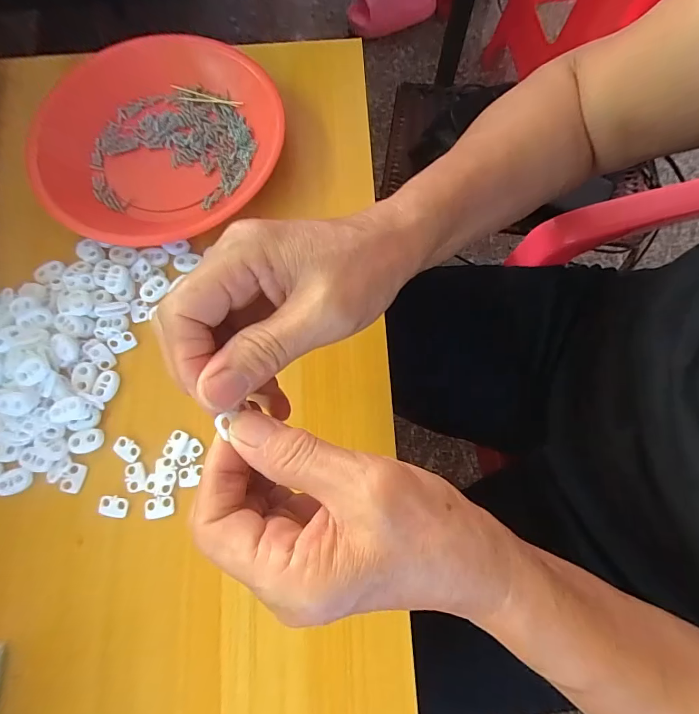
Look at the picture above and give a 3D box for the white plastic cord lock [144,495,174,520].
[{"bbox_3d":[-0.123,0.097,0.260,0.018,0.004,0.013,-13,74,-3],"label":"white plastic cord lock"}]

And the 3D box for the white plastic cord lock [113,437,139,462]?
[{"bbox_3d":[-0.149,0.062,0.268,0.018,0.004,0.012,32,77,9],"label":"white plastic cord lock"}]

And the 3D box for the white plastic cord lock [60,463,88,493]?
[{"bbox_3d":[-0.181,0.080,0.265,0.011,0.004,0.018,14,75,5],"label":"white plastic cord lock"}]

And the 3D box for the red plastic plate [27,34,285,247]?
[{"bbox_3d":[-0.147,-0.175,0.323,0.182,0.032,0.192,0,74,1],"label":"red plastic plate"}]

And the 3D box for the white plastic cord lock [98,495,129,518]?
[{"bbox_3d":[-0.153,0.096,0.260,0.018,0.004,0.012,13,75,4],"label":"white plastic cord lock"}]

